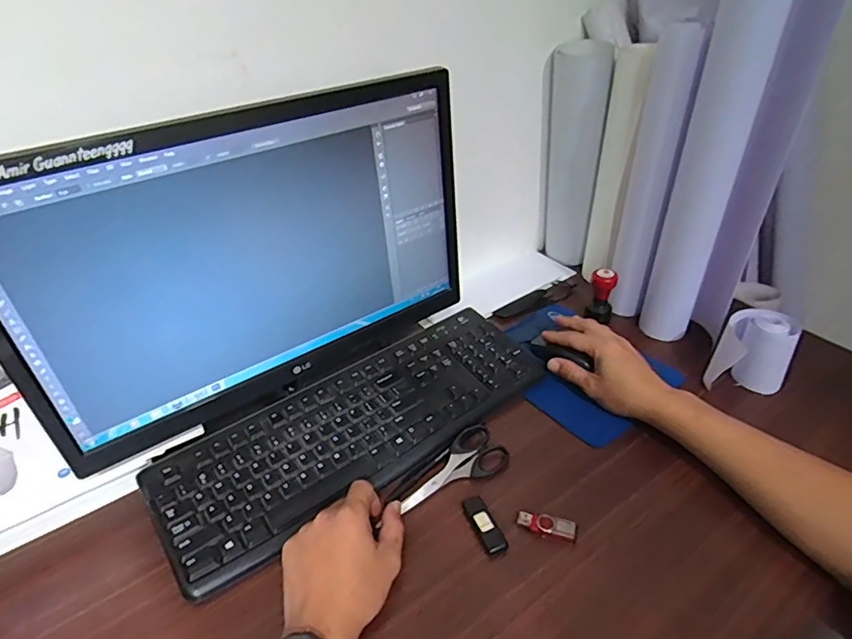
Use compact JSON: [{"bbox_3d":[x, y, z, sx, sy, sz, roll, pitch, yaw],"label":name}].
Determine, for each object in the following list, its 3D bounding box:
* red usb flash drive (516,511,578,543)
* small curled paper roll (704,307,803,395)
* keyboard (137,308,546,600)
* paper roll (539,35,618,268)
[{"bbox_3d":[0.112,0.191,0.487,0.053,0.007,0.020,9,38,15],"label":"red usb flash drive"},{"bbox_3d":[0.377,0.042,0.608,0.073,0.091,0.070,-1,36,1],"label":"small curled paper roll"},{"bbox_3d":[-0.069,0.116,0.591,0.440,0.039,0.161,-26,43,-29],"label":"keyboard"},{"bbox_3d":[0.215,-0.239,0.801,0.088,0.317,0.083,8,37,13],"label":"paper roll"}]

